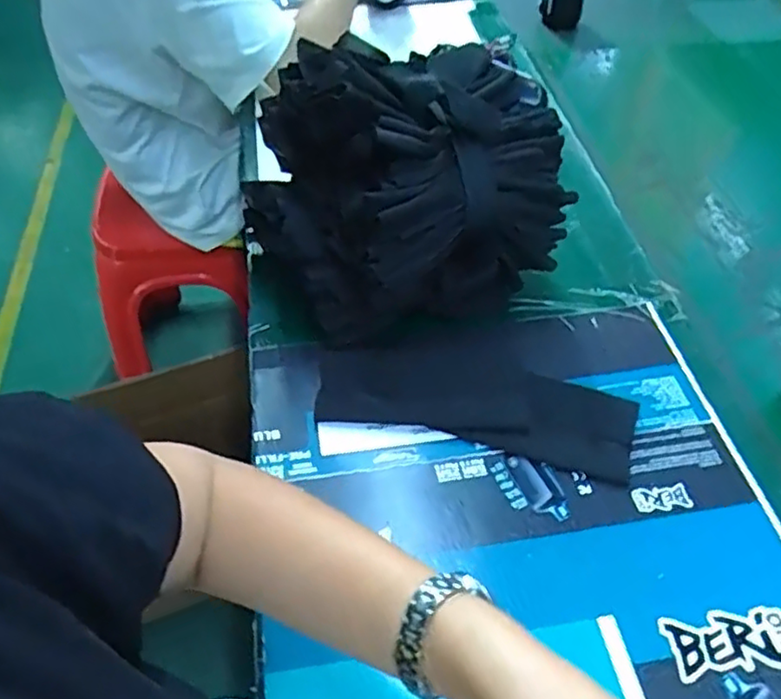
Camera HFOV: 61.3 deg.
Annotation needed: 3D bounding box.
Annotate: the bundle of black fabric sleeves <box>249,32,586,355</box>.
[{"bbox_3d":[0.008,-0.133,0.572,0.240,0.213,0.183,-13,52,-11],"label":"bundle of black fabric sleeves"}]

